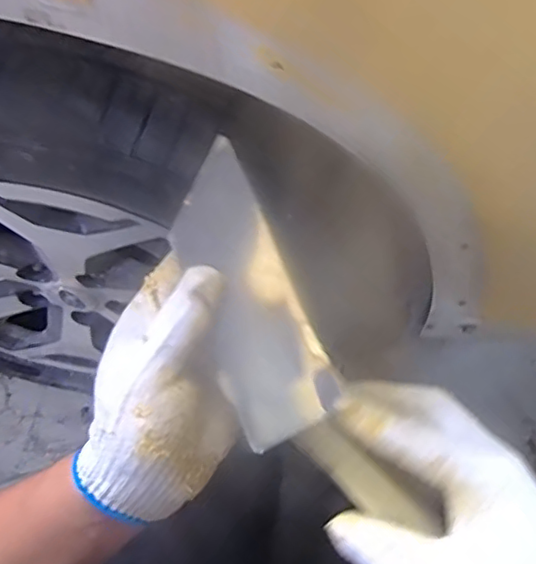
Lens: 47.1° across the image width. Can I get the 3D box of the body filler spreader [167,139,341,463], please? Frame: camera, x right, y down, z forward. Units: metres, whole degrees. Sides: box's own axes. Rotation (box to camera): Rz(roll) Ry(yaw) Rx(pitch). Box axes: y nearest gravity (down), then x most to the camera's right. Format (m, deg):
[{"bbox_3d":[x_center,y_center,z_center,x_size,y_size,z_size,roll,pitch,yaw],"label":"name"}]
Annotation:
[{"bbox_3d":[-0.016,0.010,0.304,0.007,0.078,0.136,-7,65,-41],"label":"body filler spreader"}]

